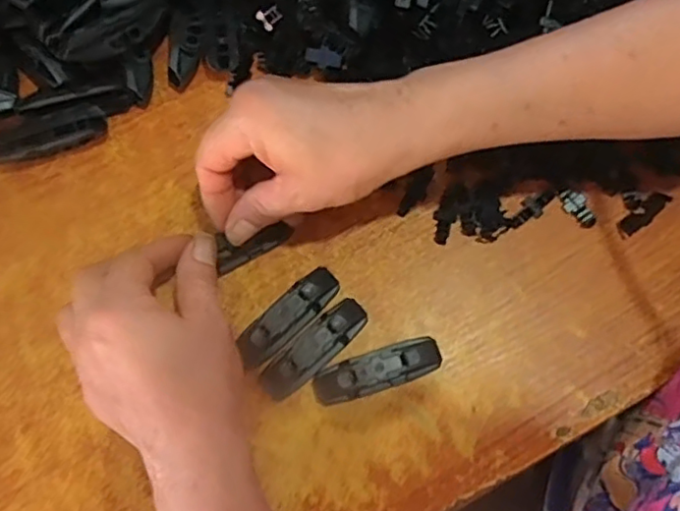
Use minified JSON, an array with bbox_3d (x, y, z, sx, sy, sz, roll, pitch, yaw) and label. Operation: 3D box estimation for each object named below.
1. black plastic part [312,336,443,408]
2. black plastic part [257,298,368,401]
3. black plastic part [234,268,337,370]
[{"bbox_3d":[0.021,0.066,0.355,0.074,0.021,0.022,-17,77,-3],"label":"black plastic part"},{"bbox_3d":[-0.015,0.054,0.359,0.072,0.021,0.022,-43,79,-8],"label":"black plastic part"},{"bbox_3d":[-0.031,0.036,0.364,0.020,0.020,0.071,44,81,10],"label":"black plastic part"}]

